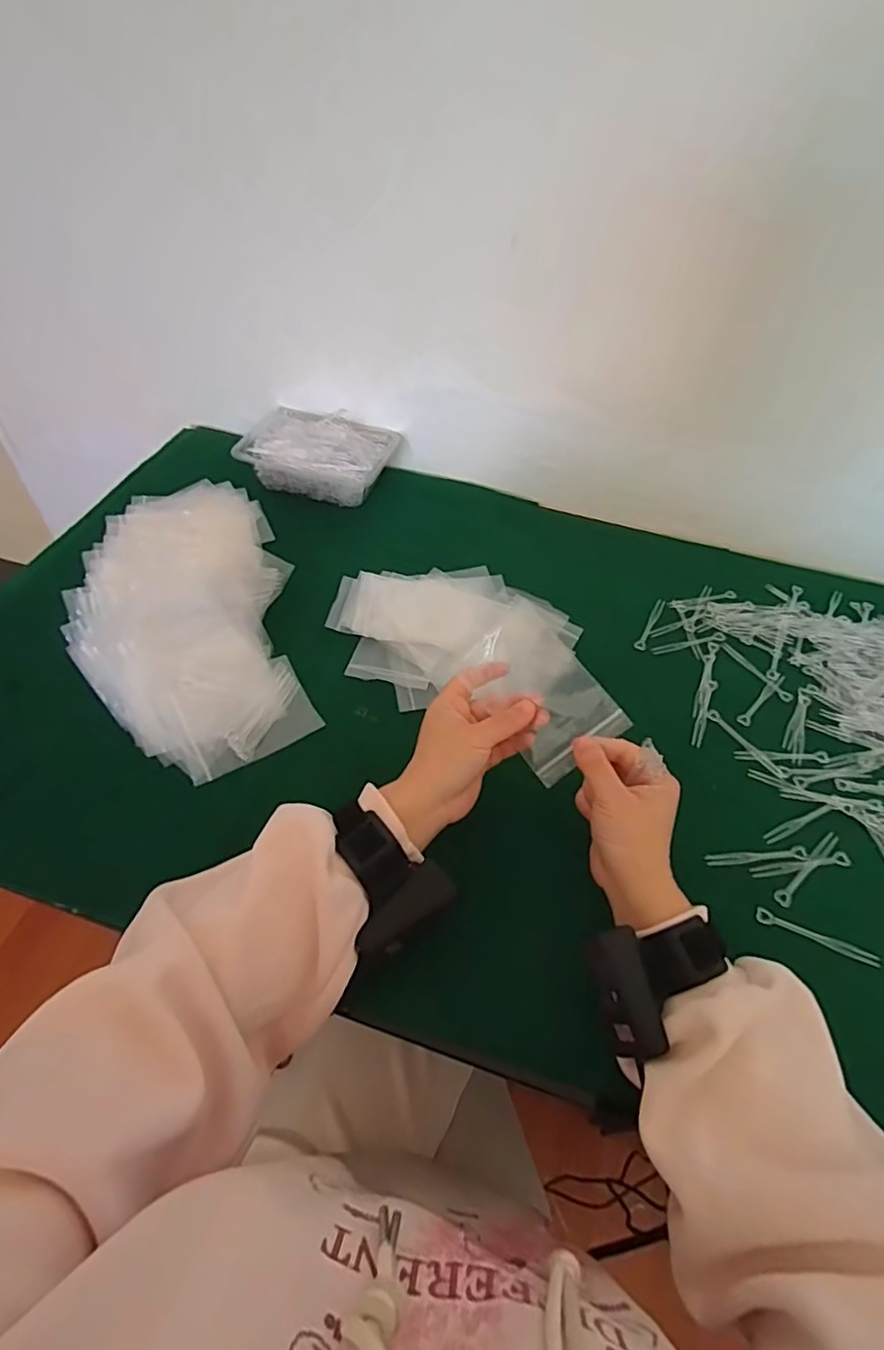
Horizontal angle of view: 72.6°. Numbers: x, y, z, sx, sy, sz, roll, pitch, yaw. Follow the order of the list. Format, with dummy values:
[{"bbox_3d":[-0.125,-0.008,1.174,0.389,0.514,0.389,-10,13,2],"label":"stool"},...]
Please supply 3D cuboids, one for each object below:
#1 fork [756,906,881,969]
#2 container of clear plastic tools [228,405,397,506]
[{"bbox_3d":[0.281,0.195,0.451,0.083,0.007,0.012,21,53,11],"label":"fork"},{"bbox_3d":[-0.153,-0.278,0.763,0.181,0.053,0.113,13,52,5],"label":"container of clear plastic tools"}]

